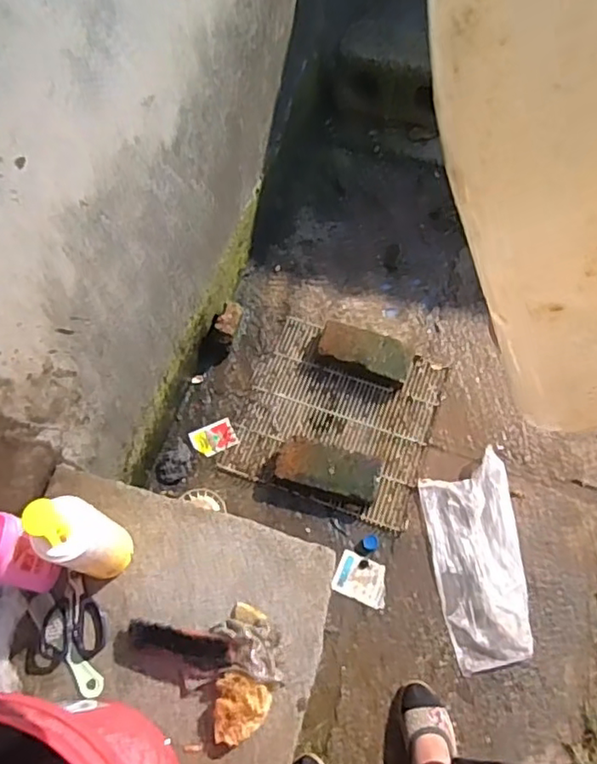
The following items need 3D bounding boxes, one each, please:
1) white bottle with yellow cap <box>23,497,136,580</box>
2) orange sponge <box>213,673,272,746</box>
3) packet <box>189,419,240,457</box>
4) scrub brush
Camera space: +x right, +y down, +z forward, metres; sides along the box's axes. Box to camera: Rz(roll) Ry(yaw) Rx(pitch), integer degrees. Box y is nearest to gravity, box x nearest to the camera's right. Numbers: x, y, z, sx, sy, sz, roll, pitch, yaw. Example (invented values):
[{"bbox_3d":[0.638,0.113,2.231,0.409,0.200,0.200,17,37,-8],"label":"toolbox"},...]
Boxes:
[{"bbox_3d":[-0.272,0.202,0.772,0.059,0.264,0.081,30,69,11],"label":"white bottle with yellow cap"},{"bbox_3d":[-0.075,0.437,0.804,0.073,0.045,0.081,4,66,0],"label":"orange sponge"},{"bbox_3d":[-0.209,0.139,1.491,0.106,0.009,0.077,-23,68,-11],"label":"packet"},{"bbox_3d":[-0.165,0.370,0.839,0.150,0.032,0.050,11,66,4],"label":"scrub brush"}]

